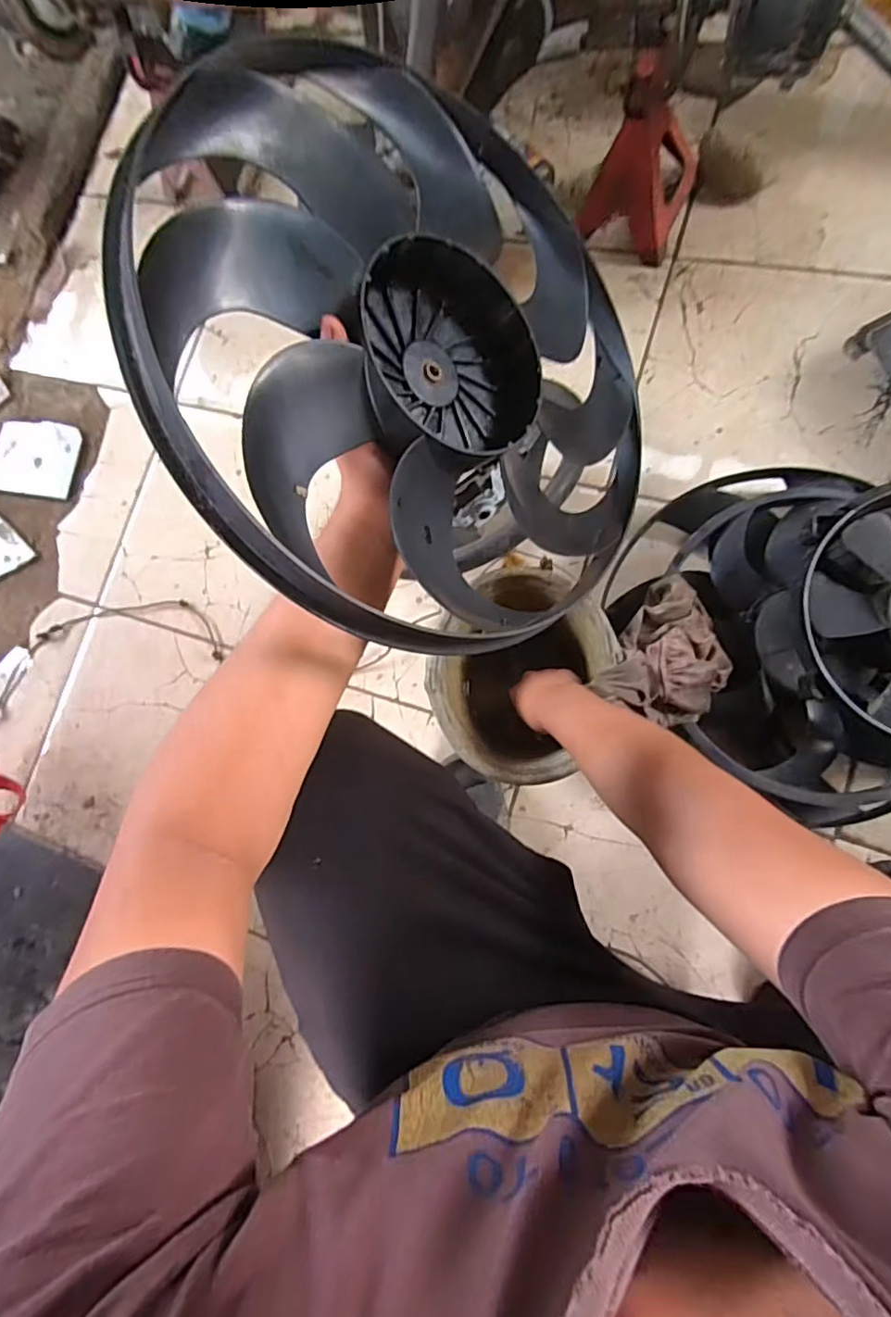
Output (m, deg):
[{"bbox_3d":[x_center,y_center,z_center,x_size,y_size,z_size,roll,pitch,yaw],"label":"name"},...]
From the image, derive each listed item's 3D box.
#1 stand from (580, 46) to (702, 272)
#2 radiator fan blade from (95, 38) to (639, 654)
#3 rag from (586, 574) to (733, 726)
[{"bbox_3d":[0.291,-0.733,0.831,0.132,0.236,0.136,24,87,14],"label":"stand"},{"bbox_3d":[-0.004,-0.187,0.378,0.363,0.036,0.355,3,85,-35],"label":"radiator fan blade"},{"bbox_3d":[0.283,-0.003,0.702,0.133,0.079,0.165,33,89,14],"label":"rag"}]

